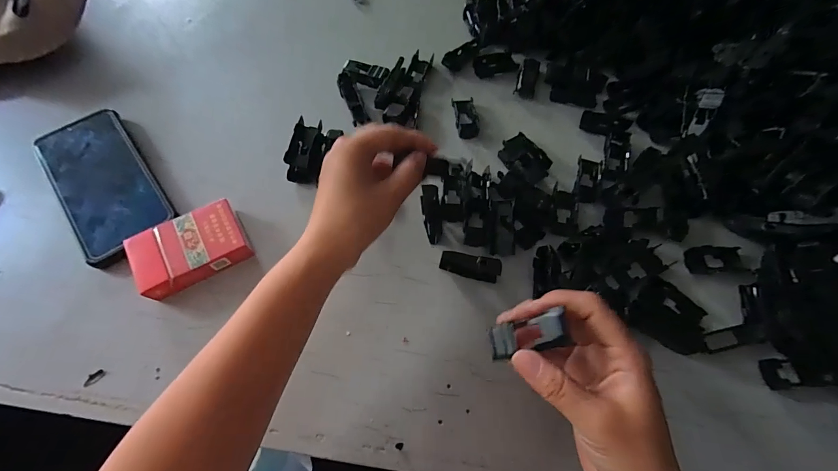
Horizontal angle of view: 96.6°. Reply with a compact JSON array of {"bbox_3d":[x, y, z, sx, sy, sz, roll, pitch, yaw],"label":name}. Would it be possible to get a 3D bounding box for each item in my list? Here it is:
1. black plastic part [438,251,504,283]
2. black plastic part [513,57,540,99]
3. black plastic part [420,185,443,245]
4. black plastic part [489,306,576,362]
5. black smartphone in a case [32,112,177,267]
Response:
[{"bbox_3d":[0.046,0.027,0.333,0.053,0.023,0.012,13,63,4],"label":"black plastic part"},{"bbox_3d":[0.130,-0.187,0.445,0.023,0.012,0.054,17,63,6],"label":"black plastic part"},{"bbox_3d":[0.013,-0.020,0.359,0.018,0.009,0.056,-6,92,-6],"label":"black plastic part"},{"bbox_3d":[0.065,0.062,0.230,0.010,0.054,0.023,23,53,-41],"label":"black plastic part"},{"bbox_3d":[-0.302,-0.051,0.357,0.080,0.011,0.167,-35,70,-17],"label":"black smartphone in a case"}]

